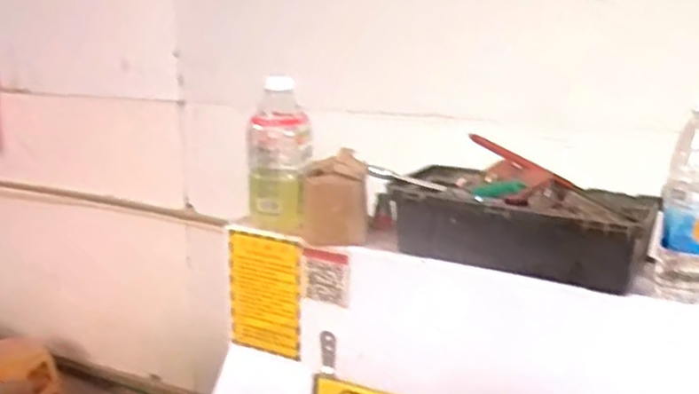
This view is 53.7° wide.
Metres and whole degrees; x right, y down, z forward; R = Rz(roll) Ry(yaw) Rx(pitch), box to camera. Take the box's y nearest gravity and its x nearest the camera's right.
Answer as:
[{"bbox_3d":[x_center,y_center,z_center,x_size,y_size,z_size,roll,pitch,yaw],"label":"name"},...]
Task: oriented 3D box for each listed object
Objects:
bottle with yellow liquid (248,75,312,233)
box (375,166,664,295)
[{"bbox_3d":[-0.096,-0.056,0.956,0.087,0.196,0.064,0,14,-2],"label":"bottle with yellow liquid"},{"bbox_3d":[0.185,0.029,0.864,0.360,0.087,0.184,9,17,32],"label":"box"}]

